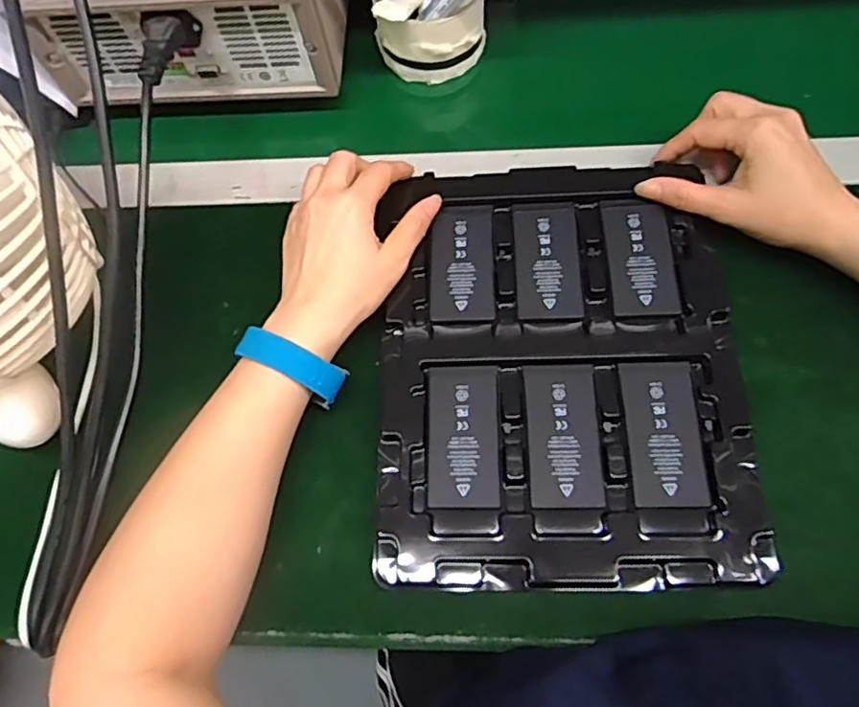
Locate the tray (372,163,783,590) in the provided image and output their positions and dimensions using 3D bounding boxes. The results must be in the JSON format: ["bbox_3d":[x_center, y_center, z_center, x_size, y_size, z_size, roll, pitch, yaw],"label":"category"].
[{"bbox_3d":[0.080,0.002,0.390,0.218,0.029,0.271,0,69,1],"label":"tray"}]

